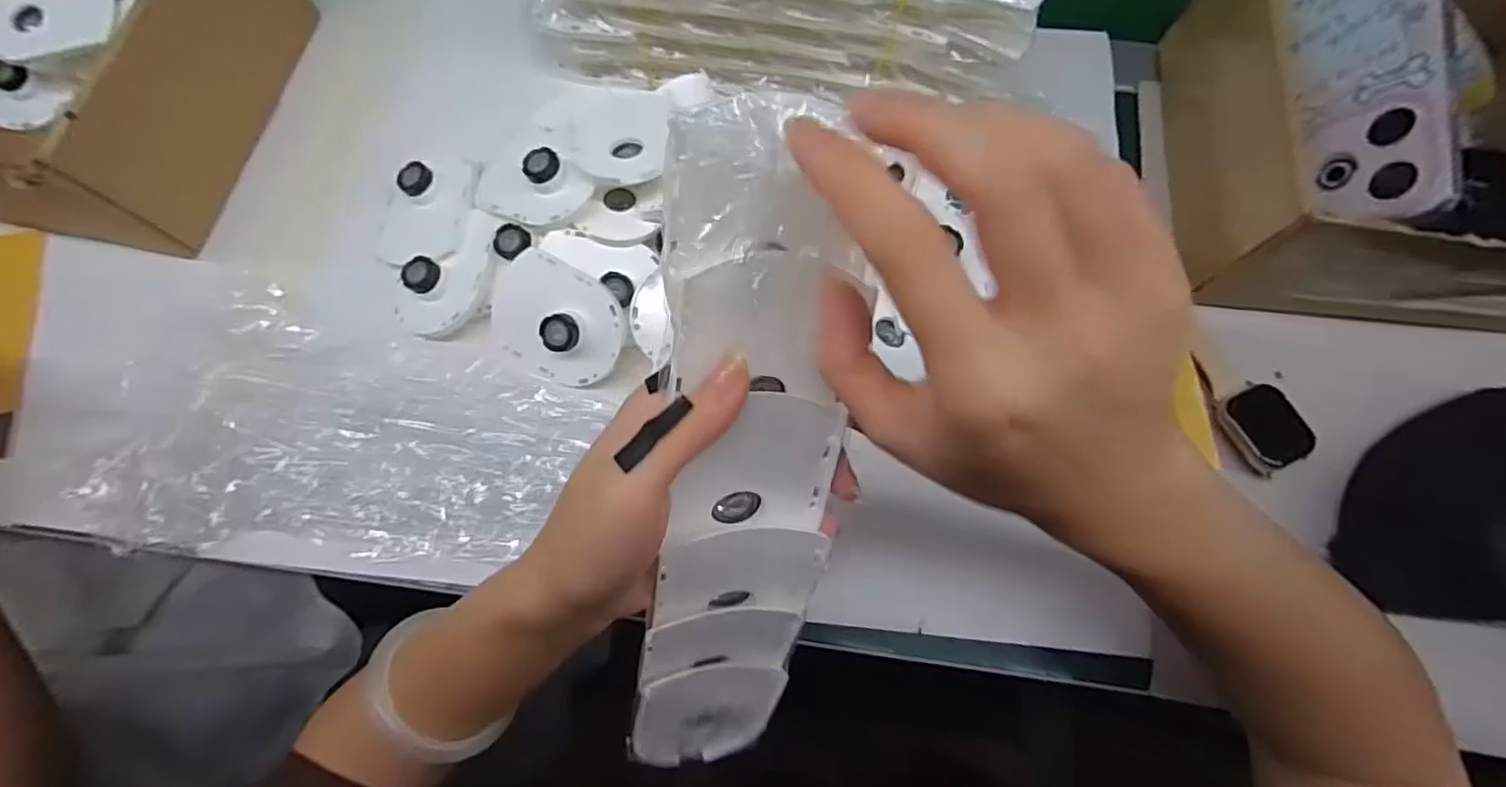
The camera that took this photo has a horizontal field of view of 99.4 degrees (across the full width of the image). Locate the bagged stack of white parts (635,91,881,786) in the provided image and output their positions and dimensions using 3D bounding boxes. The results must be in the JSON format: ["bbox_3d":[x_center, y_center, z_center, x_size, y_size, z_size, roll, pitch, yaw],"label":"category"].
[{"bbox_3d":[-0.005,0.044,0.231,0.063,0.274,0.046,7,31,3],"label":"bagged stack of white parts"}]

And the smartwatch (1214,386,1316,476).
[{"bbox_3d":[0.261,0.018,0.326,0.035,0.009,0.041,-28,74,-8],"label":"smartwatch"}]

